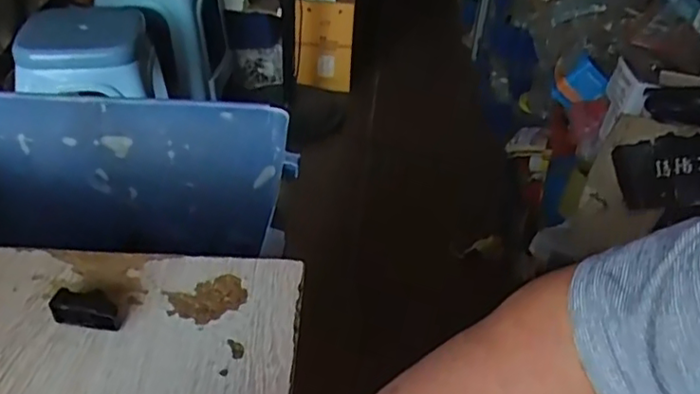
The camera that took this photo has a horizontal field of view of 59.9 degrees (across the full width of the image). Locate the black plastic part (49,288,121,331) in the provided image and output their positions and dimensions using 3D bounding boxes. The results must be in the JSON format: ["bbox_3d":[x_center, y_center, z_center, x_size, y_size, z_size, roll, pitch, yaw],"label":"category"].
[{"bbox_3d":[-0.189,0.080,0.435,0.047,0.026,0.016,8,38,5],"label":"black plastic part"}]

